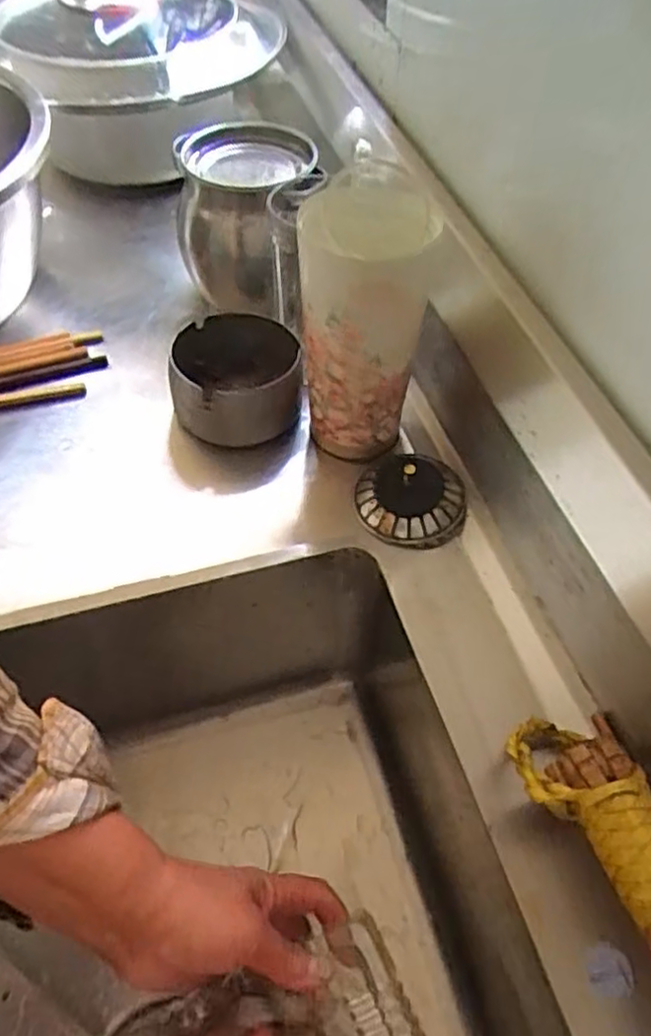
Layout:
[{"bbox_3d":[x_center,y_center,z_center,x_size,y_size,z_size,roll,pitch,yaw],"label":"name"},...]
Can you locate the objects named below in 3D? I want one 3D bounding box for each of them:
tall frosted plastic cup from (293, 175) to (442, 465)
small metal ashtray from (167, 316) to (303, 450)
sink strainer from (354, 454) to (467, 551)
[{"bbox_3d":[0.024,-0.128,0.465,0.080,0.182,0.084,-1,49,1],"label":"tall frosted plastic cup"},{"bbox_3d":[-0.065,-0.102,0.525,0.095,0.056,0.096,-2,49,-1],"label":"small metal ashtray"},{"bbox_3d":[0.059,-0.013,0.482,0.074,0.030,0.069,-1,49,1],"label":"sink strainer"}]

